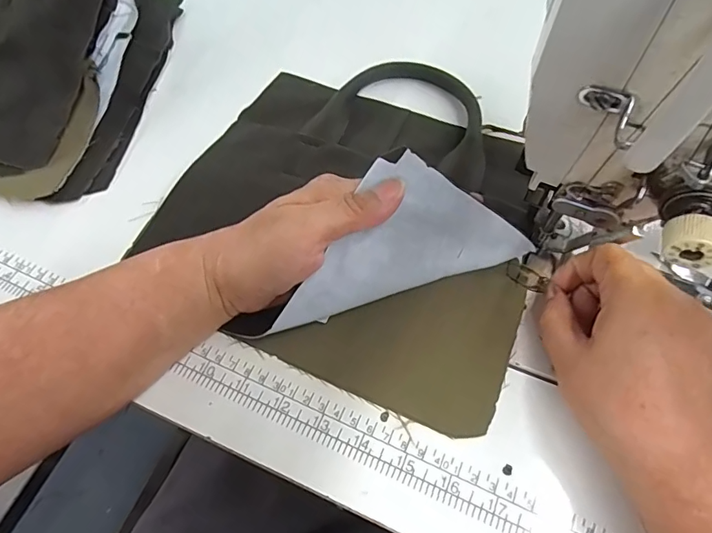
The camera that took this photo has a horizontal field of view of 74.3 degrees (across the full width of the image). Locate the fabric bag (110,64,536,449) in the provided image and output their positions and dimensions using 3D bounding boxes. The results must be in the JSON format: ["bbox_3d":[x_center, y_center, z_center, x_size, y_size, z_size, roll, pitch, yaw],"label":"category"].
[{"bbox_3d":[0.006,-0.064,0.304,0.249,0.075,0.251,22,64,13],"label":"fabric bag"}]

